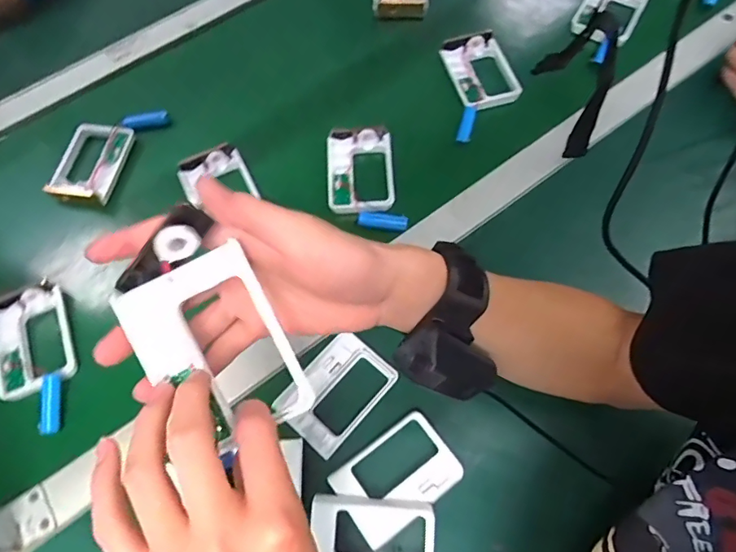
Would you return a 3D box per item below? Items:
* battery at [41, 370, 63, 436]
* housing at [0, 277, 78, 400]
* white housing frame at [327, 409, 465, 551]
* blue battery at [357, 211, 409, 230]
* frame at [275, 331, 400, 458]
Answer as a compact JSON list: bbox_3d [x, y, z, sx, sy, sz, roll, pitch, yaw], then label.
[{"bbox_3d":[-0.278,0.111,0.438,0.016,0.014,0.052,-13,64,-3],"label":"battery"},{"bbox_3d":[-0.317,0.058,0.468,0.074,0.021,0.102,-25,65,-9],"label":"housing"},{"bbox_3d":[0.023,0.158,0.396,0.093,0.011,0.066,-34,67,-13],"label":"white housing frame"},{"bbox_3d":[0.015,-0.057,0.508,0.050,0.011,0.014,9,65,8],"label":"blue battery"},{"bbox_3d":[-0.028,0.100,0.435,0.069,0.011,0.097,39,72,20],"label":"frame"}]

